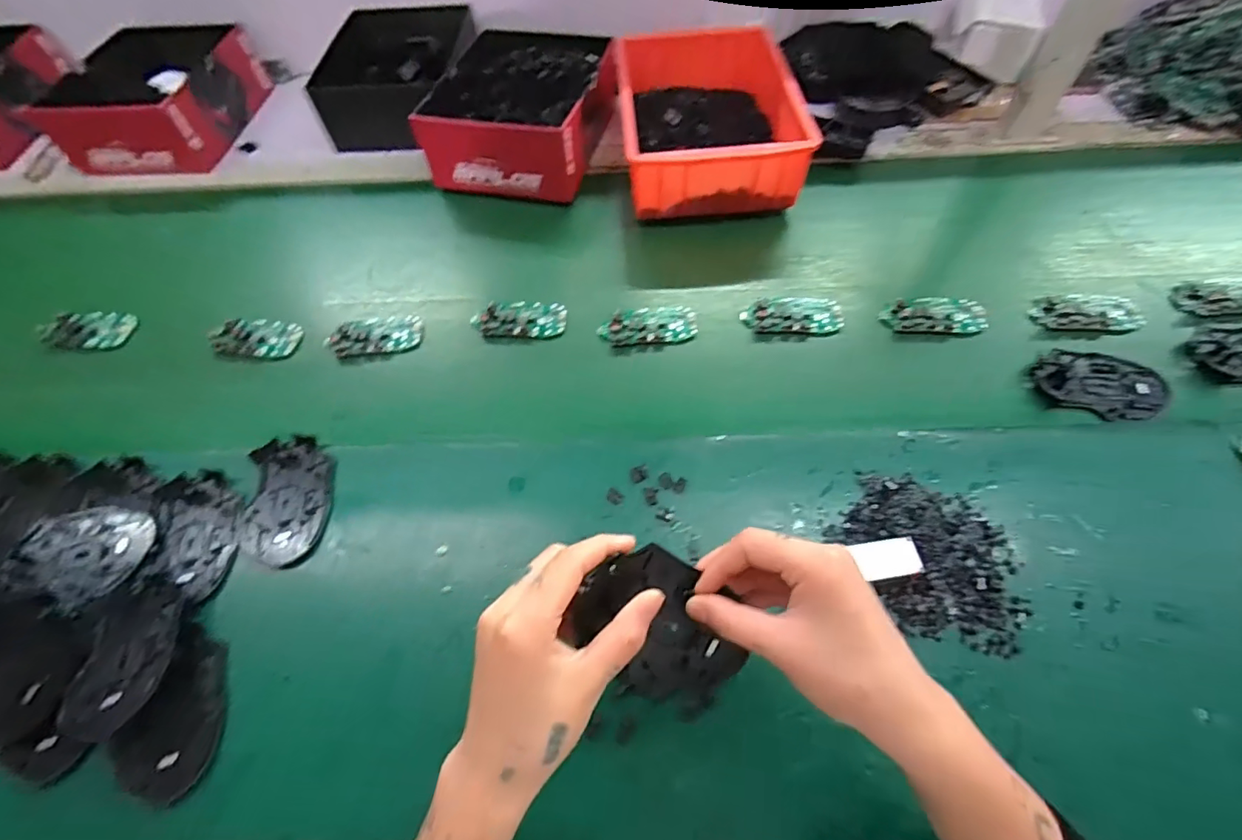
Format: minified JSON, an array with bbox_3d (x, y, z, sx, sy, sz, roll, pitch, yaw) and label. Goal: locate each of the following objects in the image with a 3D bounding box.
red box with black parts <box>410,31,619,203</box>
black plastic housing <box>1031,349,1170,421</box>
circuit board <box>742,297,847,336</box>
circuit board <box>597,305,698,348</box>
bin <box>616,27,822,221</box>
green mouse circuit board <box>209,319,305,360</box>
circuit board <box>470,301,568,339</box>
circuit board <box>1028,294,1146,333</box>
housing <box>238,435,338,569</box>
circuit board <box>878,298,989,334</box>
[{"bbox_3d":[-0.124,-0.402,0.700,0.204,0.105,0.252,13,62,9],"label":"red box with black parts"},{"bbox_3d":[0.448,-0.032,0.494,0.108,0.013,0.066,20,63,13],"label":"black plastic housing"},{"bbox_3d":[0.178,-0.111,0.555,0.099,0.009,0.046,3,61,4],"label":"circuit board"},{"bbox_3d":[0.029,-0.099,0.556,0.099,0.017,0.044,-6,61,-1],"label":"circuit board"},{"bbox_3d":[0.103,-0.384,0.661,0.204,0.084,0.281,-3,61,0],"label":"bin"},{"bbox_3d":[-0.389,-0.089,0.570,0.089,0.011,0.048,5,61,5],"label":"green mouse circuit board"},{"bbox_3d":[-0.108,-0.109,0.566,0.098,0.015,0.045,0,61,1],"label":"circuit board"},{"bbox_3d":[0.473,-0.109,0.537,0.101,0.012,0.044,3,61,4],"label":"circuit board"},{"bbox_3d":[-0.290,0.069,0.463,0.070,0.011,0.116,-7,61,-2],"label":"housing"},{"bbox_3d":[0.320,-0.110,0.546,0.106,0.014,0.050,-2,61,0],"label":"circuit board"}]

